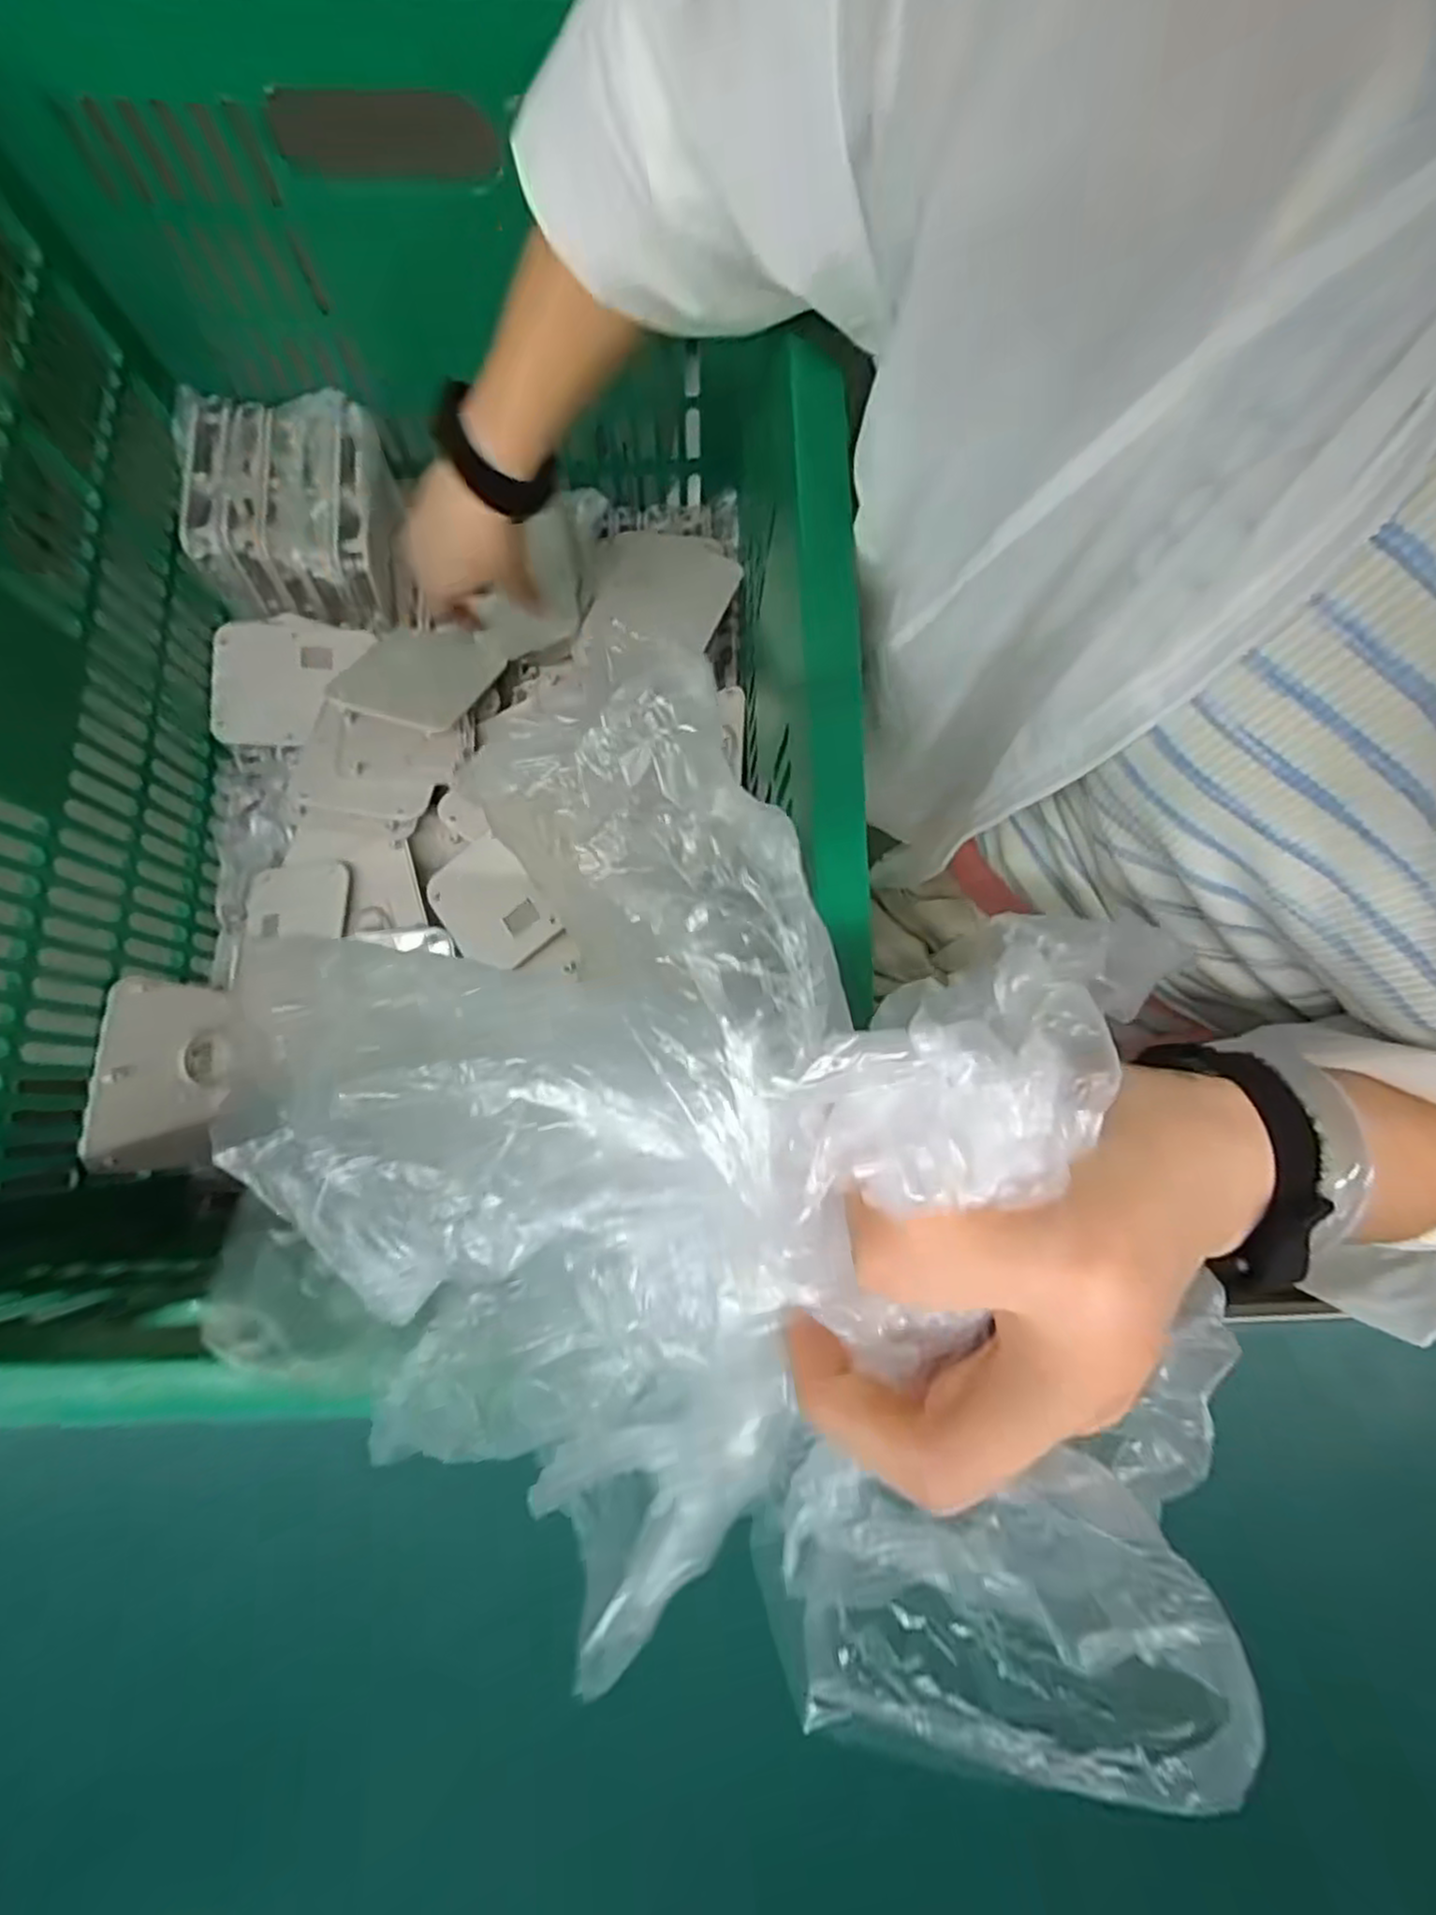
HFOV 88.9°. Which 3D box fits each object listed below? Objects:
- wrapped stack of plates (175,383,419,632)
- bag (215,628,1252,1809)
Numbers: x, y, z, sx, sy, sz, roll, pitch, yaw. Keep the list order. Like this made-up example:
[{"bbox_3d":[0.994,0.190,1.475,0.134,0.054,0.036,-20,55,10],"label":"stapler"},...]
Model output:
[{"bbox_3d":[-0.335,-0.354,0.593,0.145,0.112,0.134,2,78,-1],"label":"wrapped stack of plates"},{"bbox_3d":[-0.011,0.055,0.177,0.185,0.086,0.201,-1,78,-2],"label":"bag"}]

